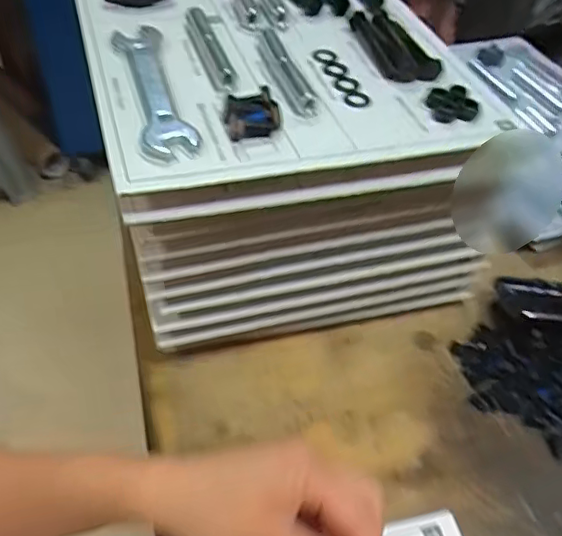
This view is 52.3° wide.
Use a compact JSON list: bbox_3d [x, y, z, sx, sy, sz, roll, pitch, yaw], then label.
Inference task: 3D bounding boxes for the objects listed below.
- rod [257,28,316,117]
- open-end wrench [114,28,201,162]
[{"bbox_3d":[0.002,-0.143,0.411,0.019,0.016,0.110,-8,48,-14],"label":"rod"},{"bbox_3d":[-0.087,-0.125,0.384,0.034,0.015,0.167,-10,48,-16],"label":"open-end wrench"}]

